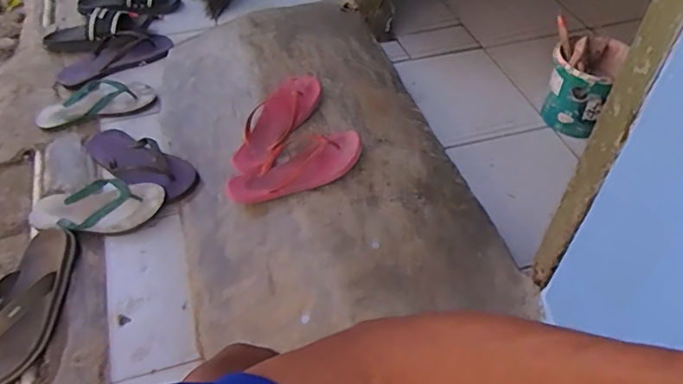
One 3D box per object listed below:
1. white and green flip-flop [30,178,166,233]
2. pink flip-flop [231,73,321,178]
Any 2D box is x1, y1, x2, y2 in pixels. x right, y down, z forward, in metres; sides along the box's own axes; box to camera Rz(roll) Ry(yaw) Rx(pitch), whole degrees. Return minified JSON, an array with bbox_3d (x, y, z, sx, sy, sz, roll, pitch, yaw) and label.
[{"bbox_3d":[-0.466,0.031,1.037,0.269,0.048,0.107,-3,49,15],"label":"white and green flip-flop"},{"bbox_3d":[-0.127,-0.136,1.073,0.102,0.061,0.253,24,53,16],"label":"pink flip-flop"}]

